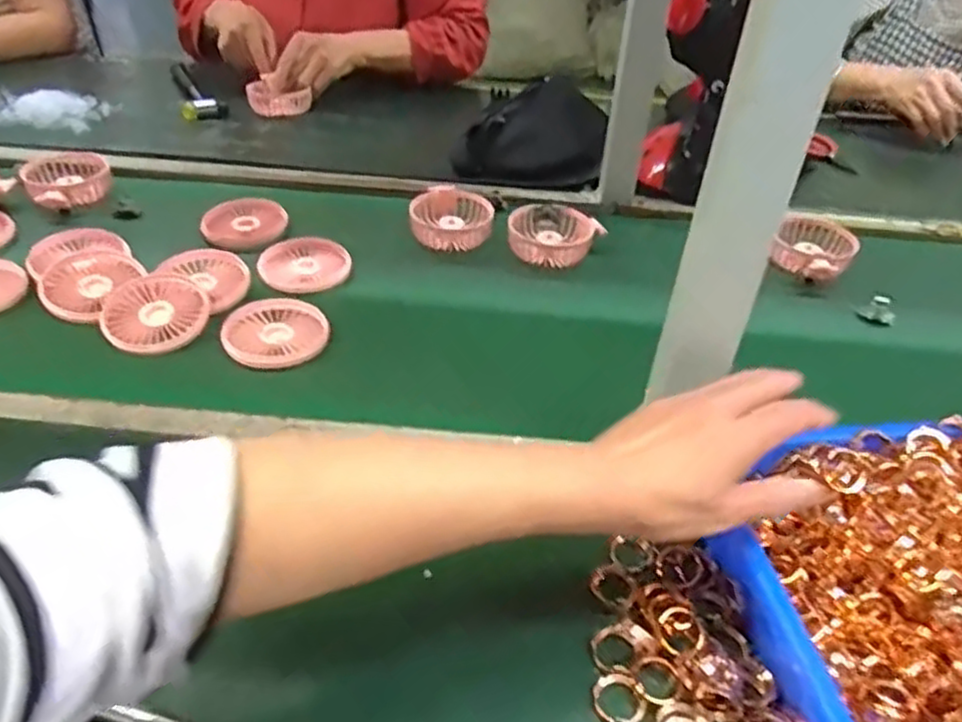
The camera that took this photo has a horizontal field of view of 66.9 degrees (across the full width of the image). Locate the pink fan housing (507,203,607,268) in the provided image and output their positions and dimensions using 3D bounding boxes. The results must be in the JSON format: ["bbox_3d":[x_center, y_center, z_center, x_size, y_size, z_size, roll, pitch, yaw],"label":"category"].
[{"bbox_3d":[0.079,-0.141,0.798,0.107,0.037,0.077,14,39,13],"label":"pink fan housing"}]

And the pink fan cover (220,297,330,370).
[{"bbox_3d":[-0.183,-0.027,0.651,0.087,0.022,0.079,-6,39,-12],"label":"pink fan cover"}]

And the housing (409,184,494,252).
[{"bbox_3d":[-0.034,-0.159,0.815,0.089,0.036,0.082,1,38,-2],"label":"housing"}]

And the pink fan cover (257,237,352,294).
[{"bbox_3d":[-0.178,-0.097,0.732,0.088,0.017,0.078,-16,51,-2],"label":"pink fan cover"}]

